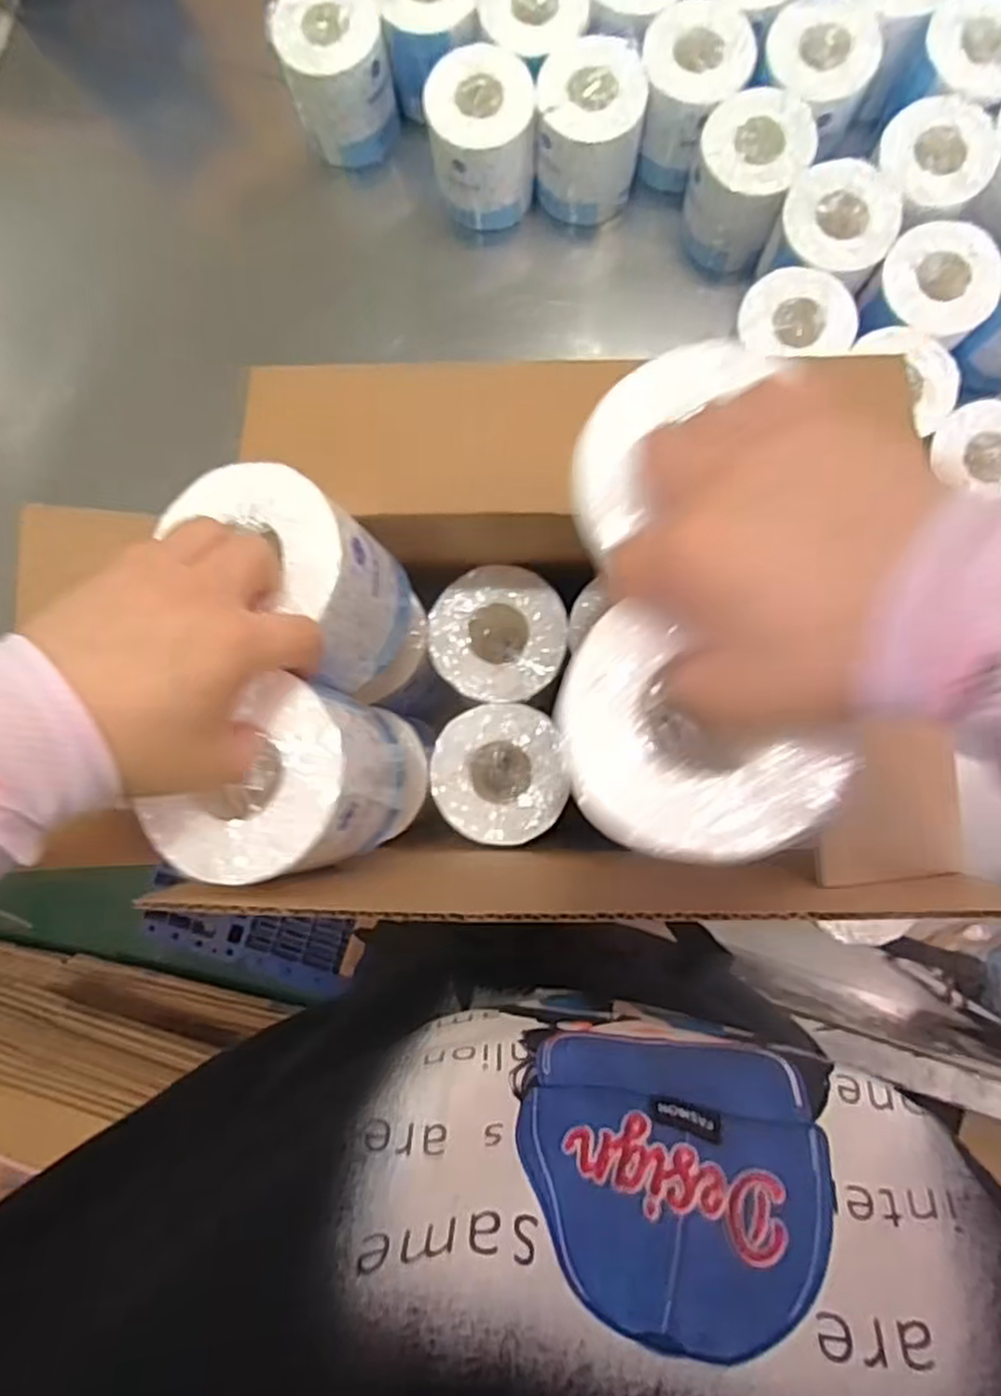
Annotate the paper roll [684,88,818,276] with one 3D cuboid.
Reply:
[{"bbox_3d":[0.228,-0.484,0.698,0.093,0.117,0.086,0,88,2],"label":"paper roll"}]

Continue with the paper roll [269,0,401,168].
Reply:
[{"bbox_3d":[-0.155,-0.607,0.720,0.094,0.112,0.092,0,88,2],"label":"paper roll"}]

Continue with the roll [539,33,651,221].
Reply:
[{"bbox_3d":[0.085,-0.539,0.708,0.096,0.113,0.095,0,88,2],"label":"roll"}]

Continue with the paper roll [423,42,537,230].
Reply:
[{"bbox_3d":[-0.017,-0.534,0.713,0.095,0.115,0.095,0,88,2],"label":"paper roll"}]

